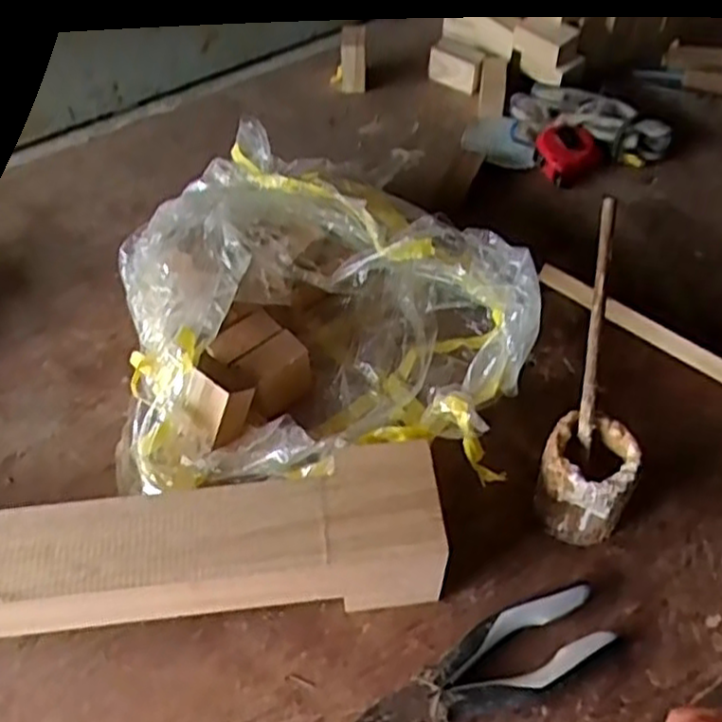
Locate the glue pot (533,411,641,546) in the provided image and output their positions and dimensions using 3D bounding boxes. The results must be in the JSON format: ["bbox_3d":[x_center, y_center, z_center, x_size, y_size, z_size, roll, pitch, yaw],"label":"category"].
[{"bbox_3d":[0.164,0.089,0.553,0.063,0.093,0.058,-1,55,1],"label":"glue pot"}]

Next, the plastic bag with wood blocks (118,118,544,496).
[{"bbox_3d":[-0.029,-0.050,0.648,0.325,0.136,0.321,-1,55,1],"label":"plastic bag with wood blocks"}]

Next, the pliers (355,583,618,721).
[{"bbox_3d":[0.079,0.210,0.511,0.186,0.026,0.053,-16,56,-10],"label":"pliers"}]

